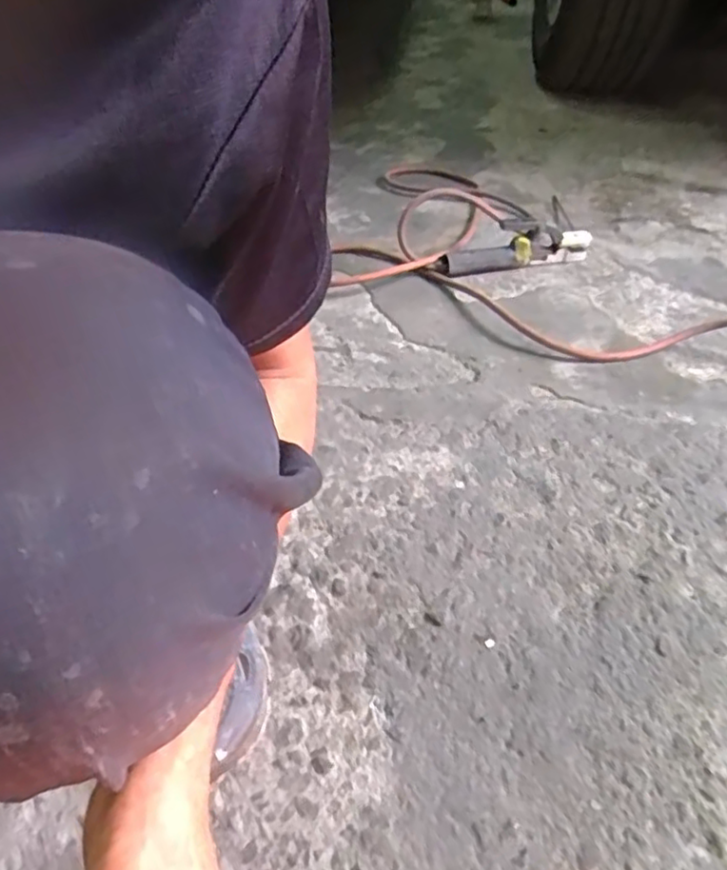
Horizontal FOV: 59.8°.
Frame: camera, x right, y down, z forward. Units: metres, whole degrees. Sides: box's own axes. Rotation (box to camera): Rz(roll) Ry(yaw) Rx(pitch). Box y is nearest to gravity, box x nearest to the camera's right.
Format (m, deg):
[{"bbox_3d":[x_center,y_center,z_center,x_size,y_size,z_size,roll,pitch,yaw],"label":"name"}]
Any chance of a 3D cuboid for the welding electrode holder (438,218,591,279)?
[{"bbox_3d":[0.224,-0.273,0.906,0.225,0.075,0.037,-9,42,-16],"label":"welding electrode holder"}]

